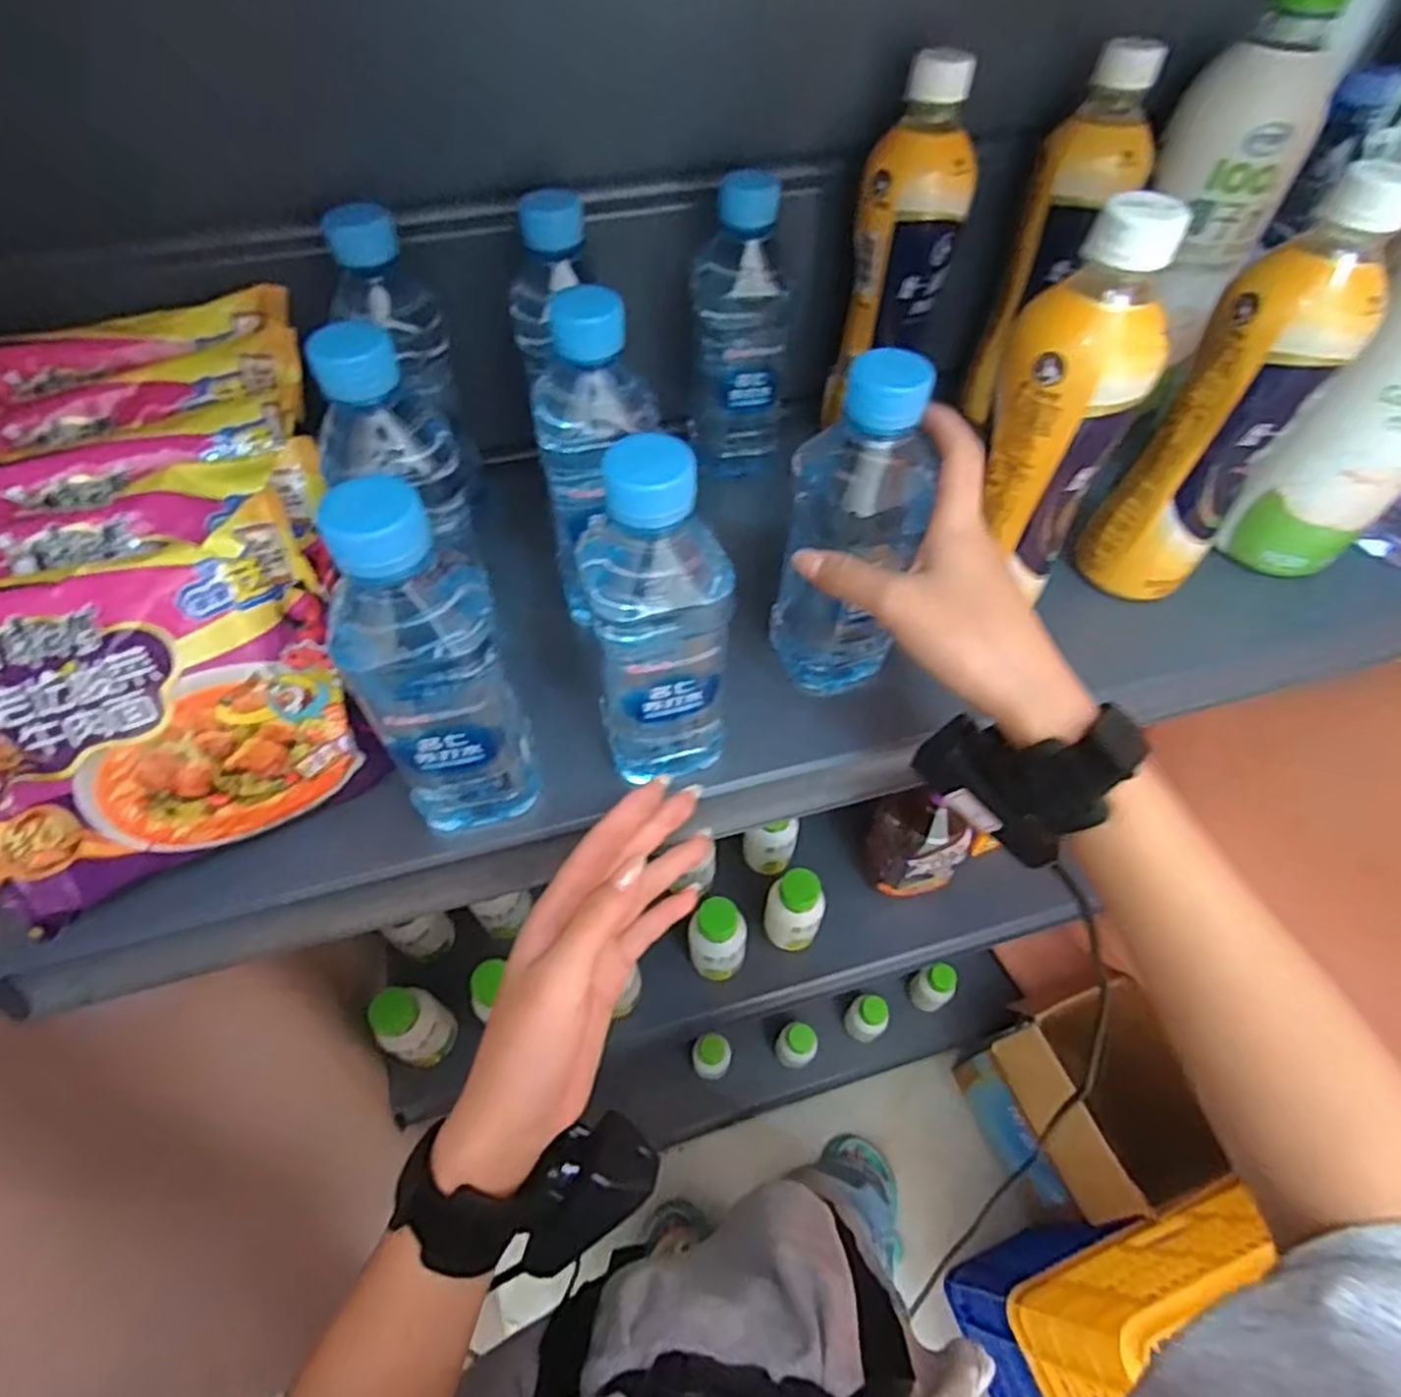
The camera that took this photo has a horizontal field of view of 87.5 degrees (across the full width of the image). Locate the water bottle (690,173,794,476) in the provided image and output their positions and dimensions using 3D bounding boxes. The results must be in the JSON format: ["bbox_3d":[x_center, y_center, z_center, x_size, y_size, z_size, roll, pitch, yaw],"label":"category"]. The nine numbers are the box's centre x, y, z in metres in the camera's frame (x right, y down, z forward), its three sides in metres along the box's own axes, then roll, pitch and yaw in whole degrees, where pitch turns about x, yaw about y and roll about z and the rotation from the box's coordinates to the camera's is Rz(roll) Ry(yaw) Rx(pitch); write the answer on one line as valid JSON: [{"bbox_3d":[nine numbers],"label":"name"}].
[{"bbox_3d":[0.025,-0.225,0.454,0.057,0.162,0.054,-1,55,0],"label":"water bottle"}]

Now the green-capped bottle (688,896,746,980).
[{"bbox_3d":[0.017,0.251,0.757,0.058,0.118,0.048,9,56,6],"label":"green-capped bottle"}]

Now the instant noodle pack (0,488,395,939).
[{"bbox_3d":[-0.237,0.010,0.308,0.166,0.135,0.035,-22,22,-13],"label":"instant noodle pack"}]

